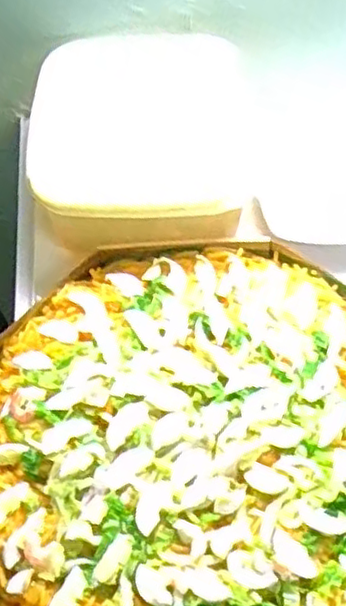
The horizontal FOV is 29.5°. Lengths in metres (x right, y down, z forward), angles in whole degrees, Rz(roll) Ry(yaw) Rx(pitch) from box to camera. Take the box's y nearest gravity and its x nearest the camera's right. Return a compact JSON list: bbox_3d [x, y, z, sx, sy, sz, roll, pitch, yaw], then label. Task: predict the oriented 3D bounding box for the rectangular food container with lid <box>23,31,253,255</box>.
[{"bbox_3d":[-0.037,-0.159,0.665,0.199,0.079,0.223,-4,62,-1],"label":"rectangular food container with lid"}]

